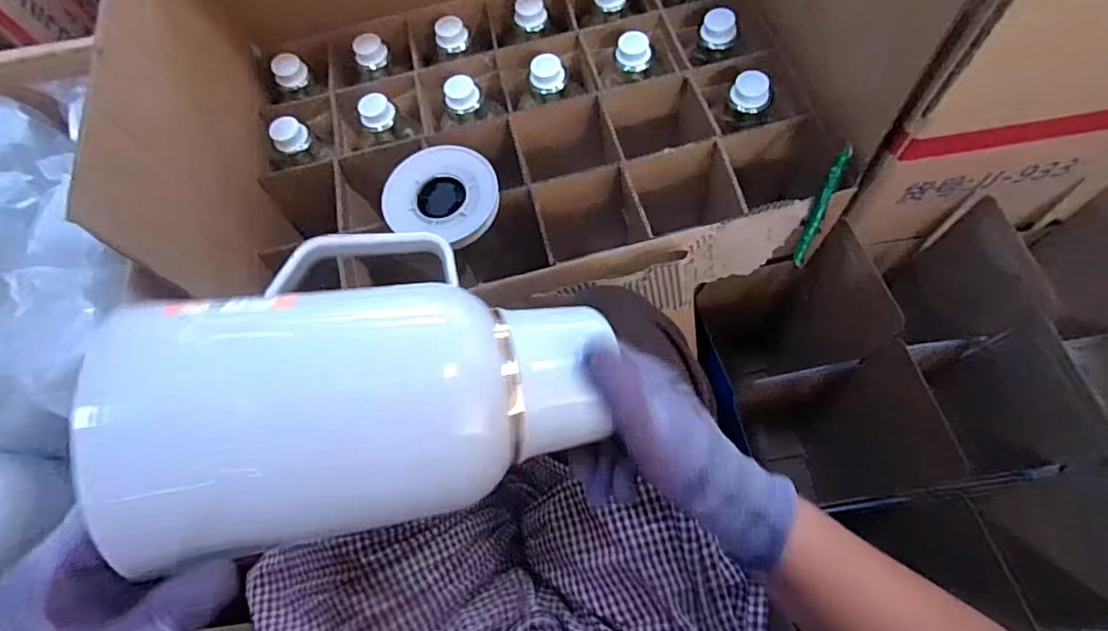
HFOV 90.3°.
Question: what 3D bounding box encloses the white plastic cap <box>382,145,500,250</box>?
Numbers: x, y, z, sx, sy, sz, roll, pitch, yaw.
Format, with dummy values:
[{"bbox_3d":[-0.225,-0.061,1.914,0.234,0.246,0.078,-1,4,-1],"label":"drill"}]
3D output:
[{"bbox_3d":[-0.123,-0.134,0.607,0.122,0.021,0.111,-1,66,3],"label":"white plastic cap"}]

